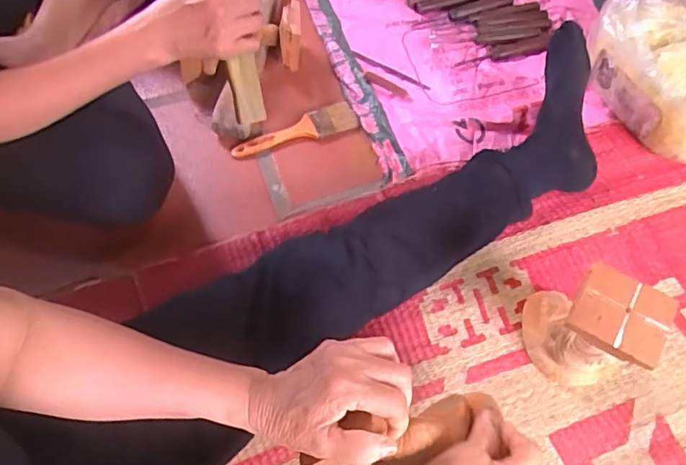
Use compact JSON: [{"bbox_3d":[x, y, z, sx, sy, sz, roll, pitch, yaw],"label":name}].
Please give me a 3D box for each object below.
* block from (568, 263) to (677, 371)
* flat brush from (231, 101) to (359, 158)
[{"bbox_3d":[0.250,0.071,0.485,0.081,0.020,0.078,28,65,15],"label":"block"},{"bbox_3d":[-0.066,-0.137,0.763,0.178,0.016,0.047,-21,62,-11],"label":"flat brush"}]

